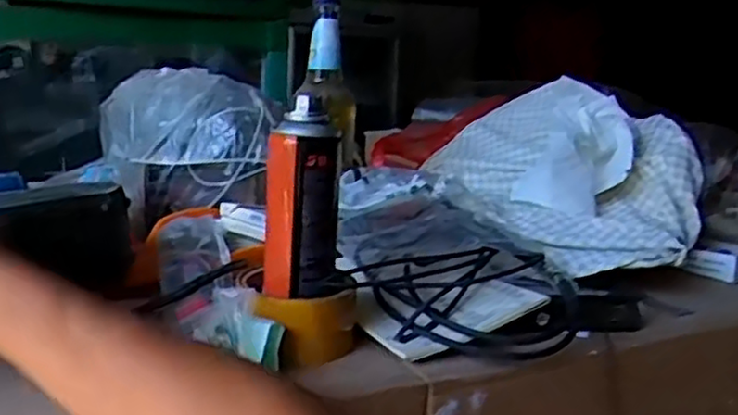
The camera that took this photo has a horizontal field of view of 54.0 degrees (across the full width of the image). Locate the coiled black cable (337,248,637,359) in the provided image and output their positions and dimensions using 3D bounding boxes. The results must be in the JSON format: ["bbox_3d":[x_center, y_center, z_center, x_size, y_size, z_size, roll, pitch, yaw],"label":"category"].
[{"bbox_3d":[0.099,0.073,0.592,0.203,0.053,0.185,10,13,30],"label":"coiled black cable"}]

